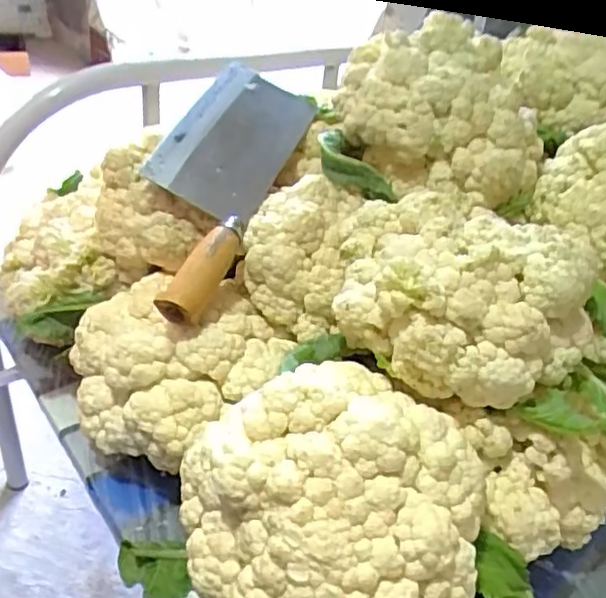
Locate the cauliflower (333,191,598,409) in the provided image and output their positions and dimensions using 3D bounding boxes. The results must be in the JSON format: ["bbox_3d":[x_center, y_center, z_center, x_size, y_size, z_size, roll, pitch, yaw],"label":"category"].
[{"bbox_3d":[0.115,-0.007,0.454,0.176,0.093,0.143,9,35,3],"label":"cauliflower"}]

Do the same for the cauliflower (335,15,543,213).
[{"bbox_3d":[0.130,-0.166,0.565,0.169,0.105,0.177,26,39,24],"label":"cauliflower"}]

